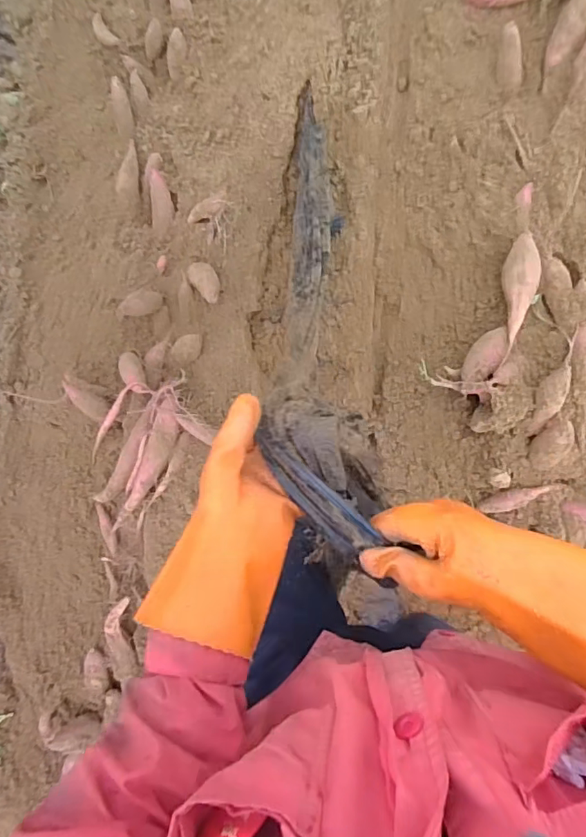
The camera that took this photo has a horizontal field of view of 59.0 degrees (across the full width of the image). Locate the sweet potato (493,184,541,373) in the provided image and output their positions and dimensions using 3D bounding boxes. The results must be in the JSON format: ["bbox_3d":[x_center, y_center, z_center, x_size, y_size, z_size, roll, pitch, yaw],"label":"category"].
[{"bbox_3d":[0.506,-0.319,1.141,0.074,0.057,0.409,10,89,4],"label":"sweet potato"}]

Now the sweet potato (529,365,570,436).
[{"bbox_3d":[0.528,-0.033,1.073,0.050,0.038,0.171,15,122,4],"label":"sweet potato"}]

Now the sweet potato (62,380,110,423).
[{"bbox_3d":[-0.459,-0.039,1.151,0.043,0.126,0.036,-36,49,4],"label":"sweet potato"}]

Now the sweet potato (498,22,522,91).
[{"bbox_3d":[0.496,-0.826,1.189,0.051,0.055,0.132,-18,134,5],"label":"sweet potato"}]

